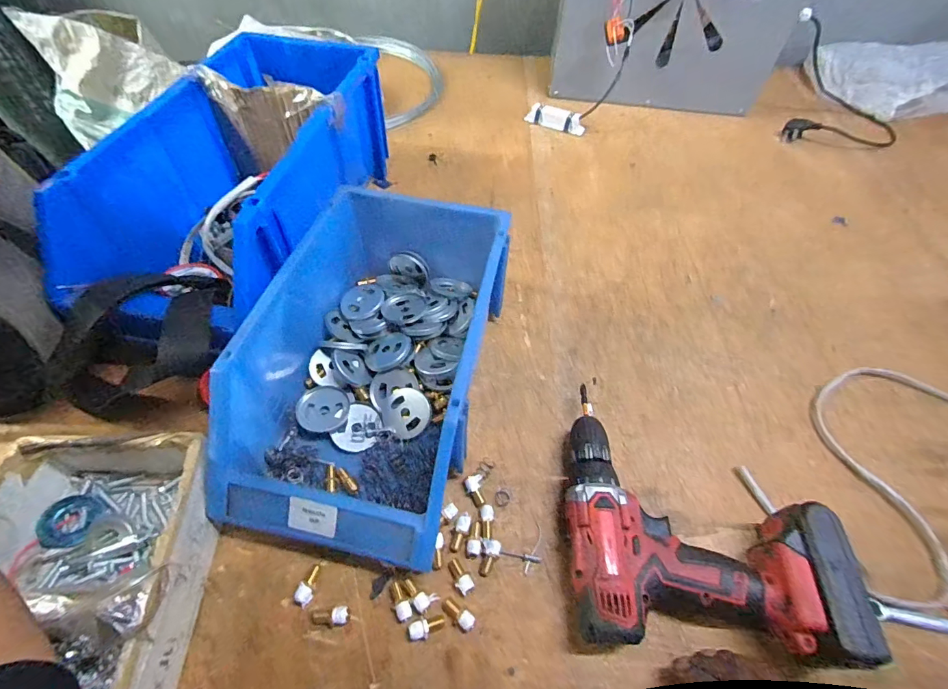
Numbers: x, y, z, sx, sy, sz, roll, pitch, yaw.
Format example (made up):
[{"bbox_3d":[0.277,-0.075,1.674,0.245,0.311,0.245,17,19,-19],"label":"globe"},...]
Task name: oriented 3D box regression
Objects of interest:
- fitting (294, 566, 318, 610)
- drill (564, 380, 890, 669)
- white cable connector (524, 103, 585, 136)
[{"bbox_3d":[-0.135,0.197,0.355,0.012,0.010,0.031,10,41,6],"label":"fitting"},{"bbox_3d":[0.181,0.141,0.367,0.196,0.070,0.196,6,54,1],"label":"drill"},{"bbox_3d":[0.154,-0.426,0.821,0.111,0.031,0.031,26,57,15],"label":"white cable connector"}]

